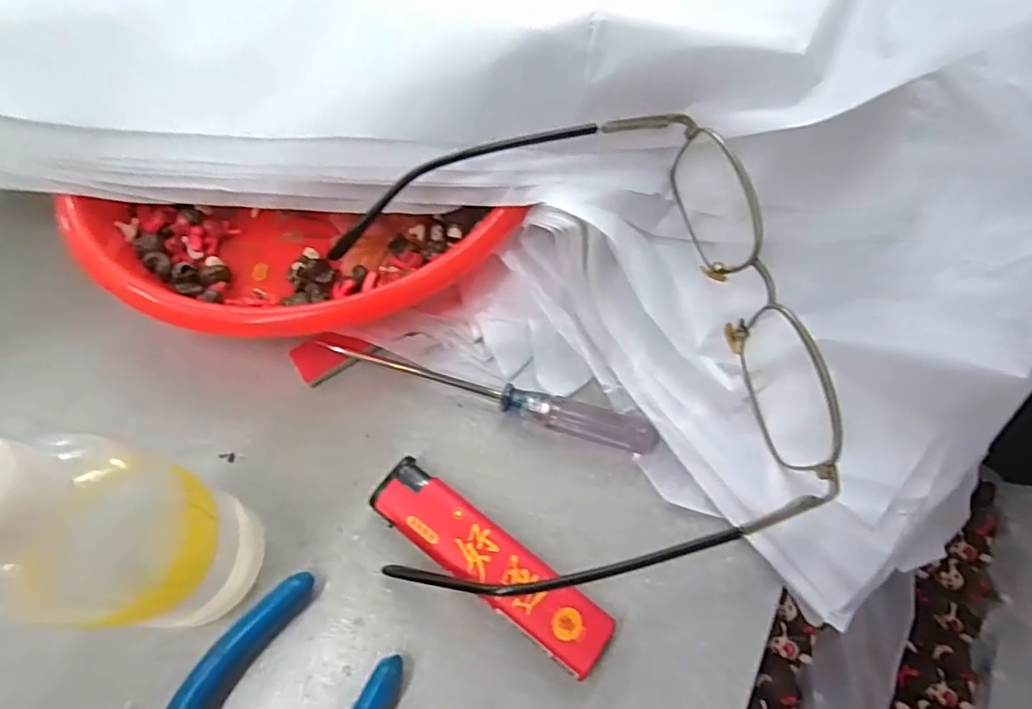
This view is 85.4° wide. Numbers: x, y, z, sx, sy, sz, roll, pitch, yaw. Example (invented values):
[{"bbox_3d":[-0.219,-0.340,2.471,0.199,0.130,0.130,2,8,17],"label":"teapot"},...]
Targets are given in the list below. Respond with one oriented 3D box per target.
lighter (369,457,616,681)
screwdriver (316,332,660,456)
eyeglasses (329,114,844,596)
[{"bbox_3d":[-0.008,0.061,0.165,0.078,0.011,0.019,34,68,16],"label":"lighter"},{"bbox_3d":[-0.011,0.013,0.191,0.119,0.012,0.012,14,63,6],"label":"screwdriver"},{"bbox_3d":[0.019,-0.006,0.178,0.140,0.037,0.140,-13,63,-7],"label":"eyeglasses"}]

